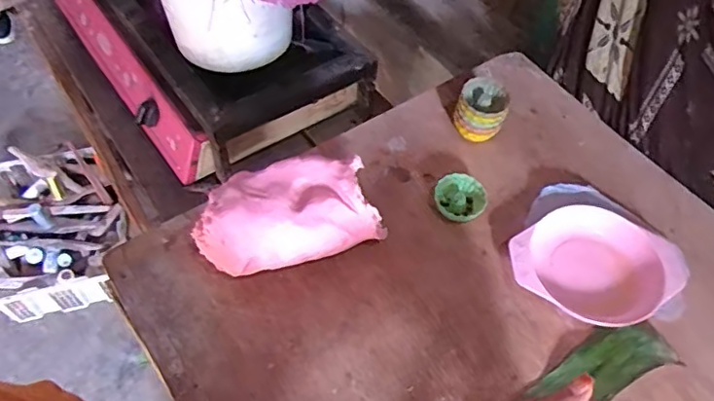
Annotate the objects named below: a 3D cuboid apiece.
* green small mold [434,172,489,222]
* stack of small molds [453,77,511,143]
[{"bbox_3d":[0.126,-0.004,0.690,0.060,0.023,0.057,5,55,1],"label":"green small mold"},{"bbox_3d":[0.162,-0.116,0.742,0.063,0.061,0.065,14,56,7],"label":"stack of small molds"}]

